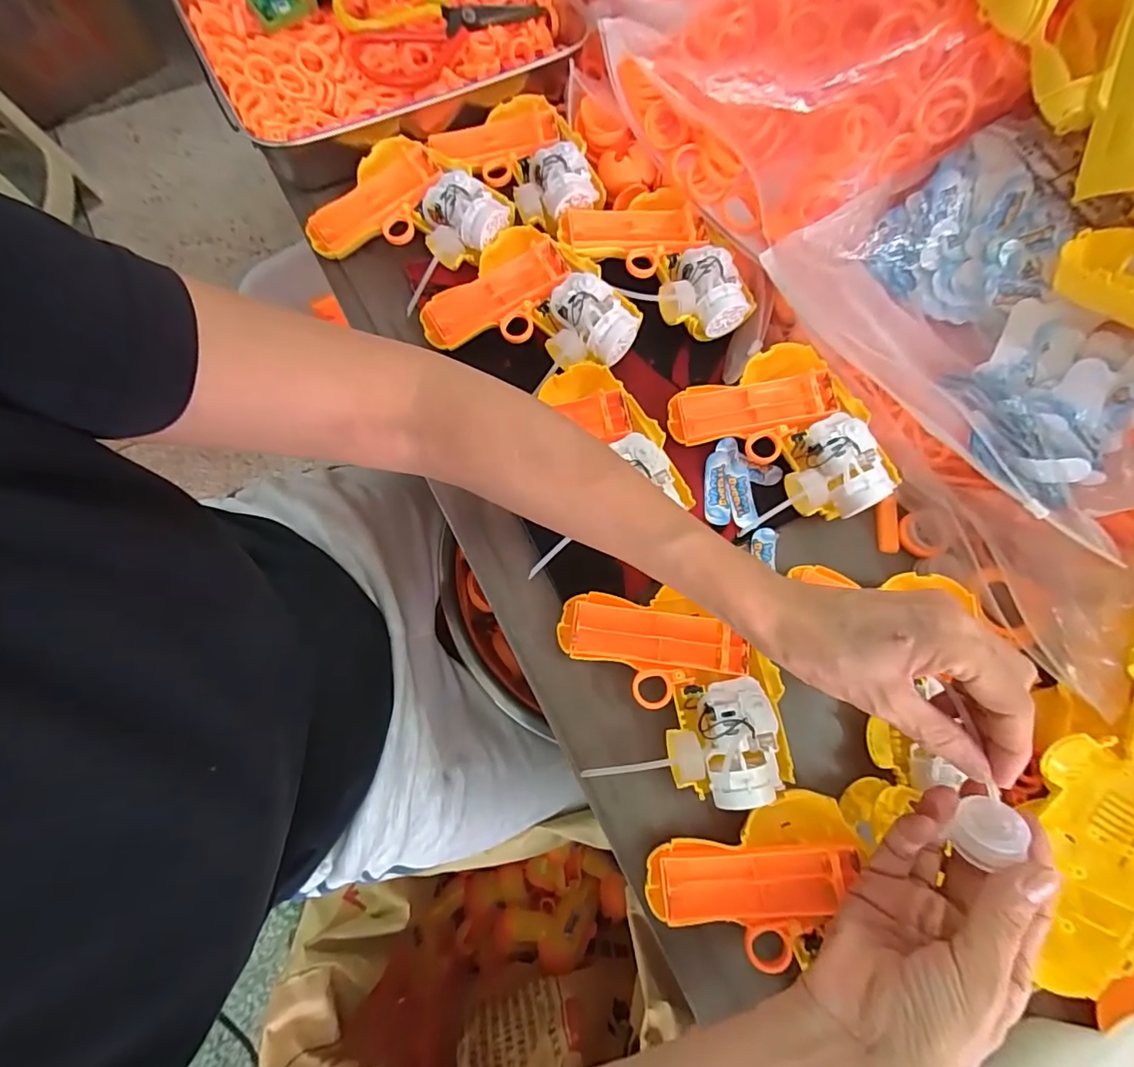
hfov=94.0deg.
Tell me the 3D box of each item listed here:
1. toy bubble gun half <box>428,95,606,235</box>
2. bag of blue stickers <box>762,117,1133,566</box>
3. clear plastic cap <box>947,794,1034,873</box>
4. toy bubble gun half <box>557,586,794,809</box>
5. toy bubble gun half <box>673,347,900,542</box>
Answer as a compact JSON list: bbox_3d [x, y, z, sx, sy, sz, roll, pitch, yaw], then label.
[{"bbox_3d":[-0.039,-0.308,0.437,0.102,0.027,0.135,-31,77,-10],"label":"toy bubble gun half"},{"bbox_3d":[0.293,-0.141,0.356,0.164,0.060,0.262,-40,79,10],"label":"bag of blue stickers"},{"bbox_3d":[0.197,0.142,0.248,0.030,0.018,0.024,-40,36,-4],"label":"clear plastic cap"},{"bbox_3d":[0.064,0.098,0.326,0.129,0.033,0.131,-6,74,-4],"label":"toy bubble gun half"},{"bbox_3d":[0.154,-0.066,0.378,0.117,0.037,0.134,-24,76,-9],"label":"toy bubble gun half"}]

